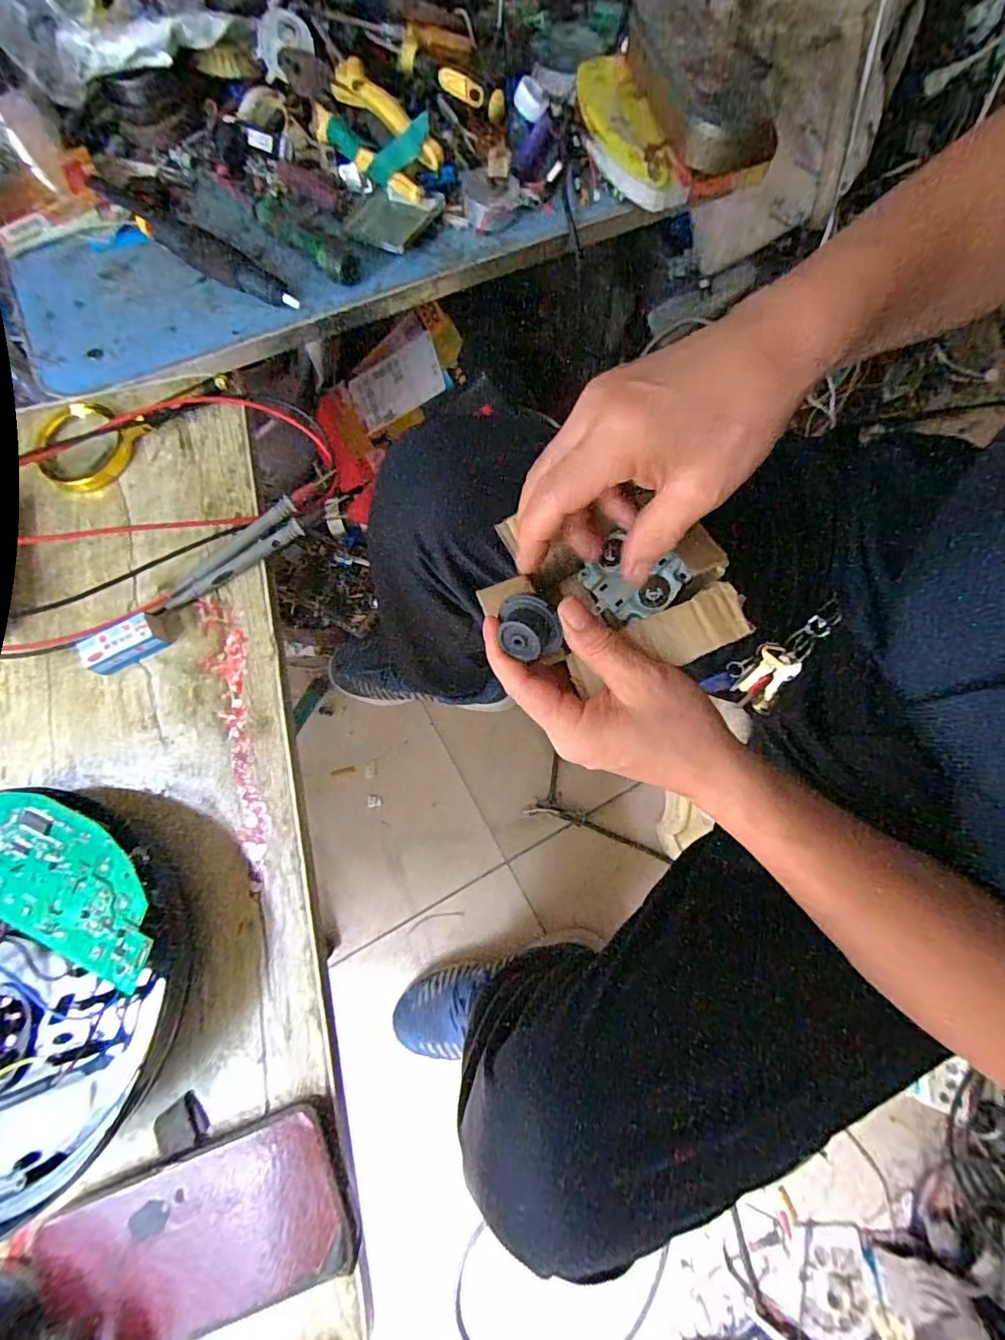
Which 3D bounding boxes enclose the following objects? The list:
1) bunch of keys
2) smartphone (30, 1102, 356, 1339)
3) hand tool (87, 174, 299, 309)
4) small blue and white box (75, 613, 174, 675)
[{"bbox_3d":[0.221,-0.011,0.429,0.045,0.017,0.104,39,125,10],"label":"bunch of keys"},{"bbox_3d":[-0.166,0.307,0.292,0.162,0.015,0.079,-22,74,0],"label":"smartphone"},{"bbox_3d":[-0.257,-0.357,0.453,0.197,0.030,0.028,34,79,9],"label":"hand tool"},{"bbox_3d":[-0.255,-0.019,0.371,0.052,0.021,0.022,-27,77,-5],"label":"small blue and white box"}]

